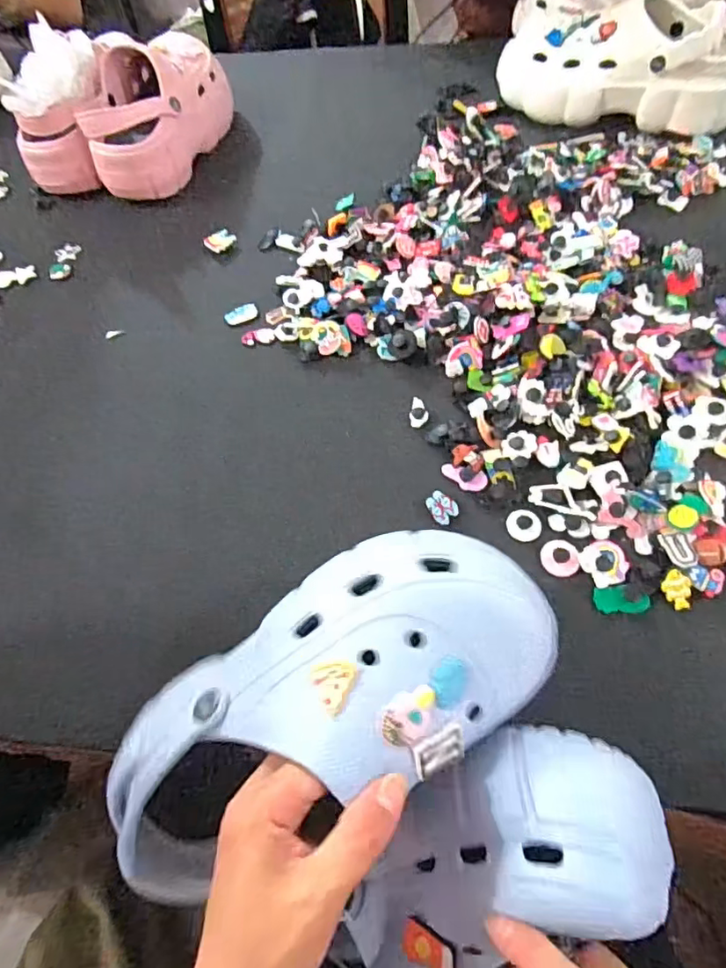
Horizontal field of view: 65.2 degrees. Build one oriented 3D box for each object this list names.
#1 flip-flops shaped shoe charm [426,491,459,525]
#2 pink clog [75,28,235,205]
[{"bbox_3d":[0.059,0.017,0.425,0.018,0.007,0.023,-34,62,-14],"label":"flip-flops shaped shoe charm"},{"bbox_3d":[-0.241,-0.448,0.682,0.105,0.102,0.219,6,59,8],"label":"pink clog"}]

